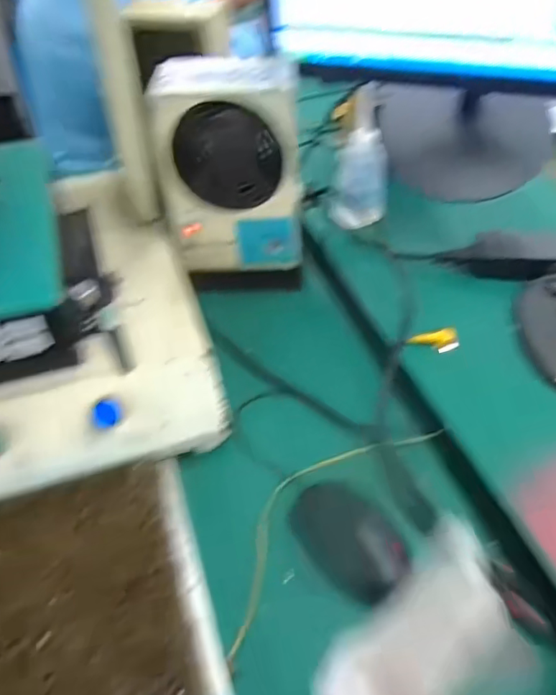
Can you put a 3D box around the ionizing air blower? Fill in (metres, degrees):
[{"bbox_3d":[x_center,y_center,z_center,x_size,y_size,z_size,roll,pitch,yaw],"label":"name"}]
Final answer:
[{"bbox_3d":[-0.049,-0.185,0.623,0.152,0.240,0.074,-1,45,2],"label":"ionizing air blower"}]

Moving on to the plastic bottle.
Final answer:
[{"bbox_3d":[0.099,-0.221,0.651,0.066,0.135,0.052,7,46,9],"label":"plastic bottle"}]

